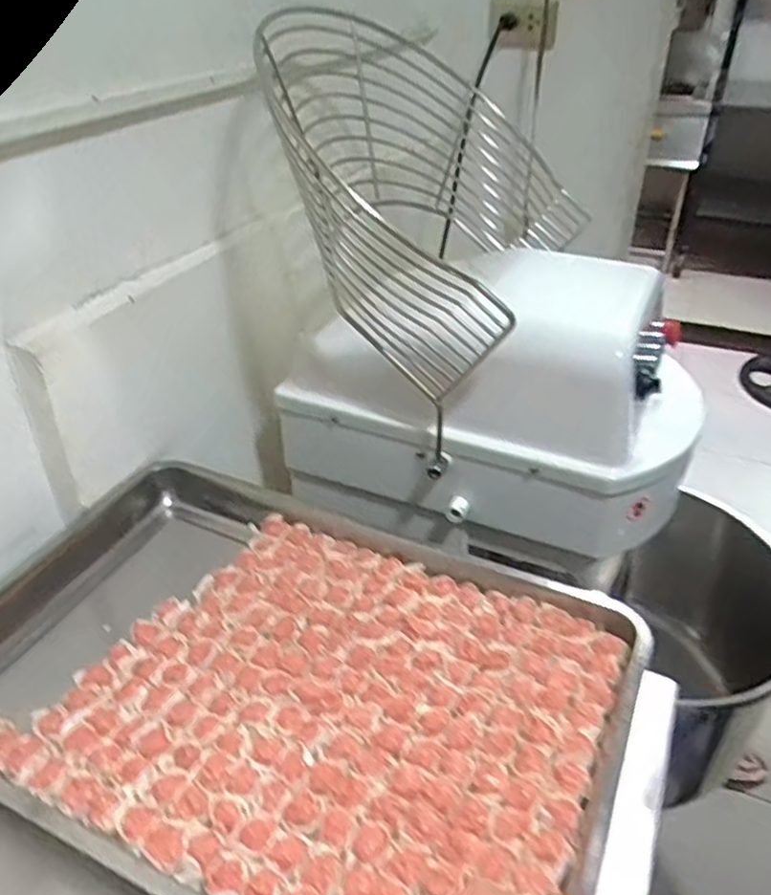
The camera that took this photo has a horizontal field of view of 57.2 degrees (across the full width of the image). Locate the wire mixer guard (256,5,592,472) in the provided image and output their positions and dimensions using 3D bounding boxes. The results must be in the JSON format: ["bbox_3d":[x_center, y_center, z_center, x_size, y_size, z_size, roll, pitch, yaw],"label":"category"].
[{"bbox_3d":[0.018,-0.334,0.931,0.422,0.335,0.448,15,37,21],"label":"wire mixer guard"}]

